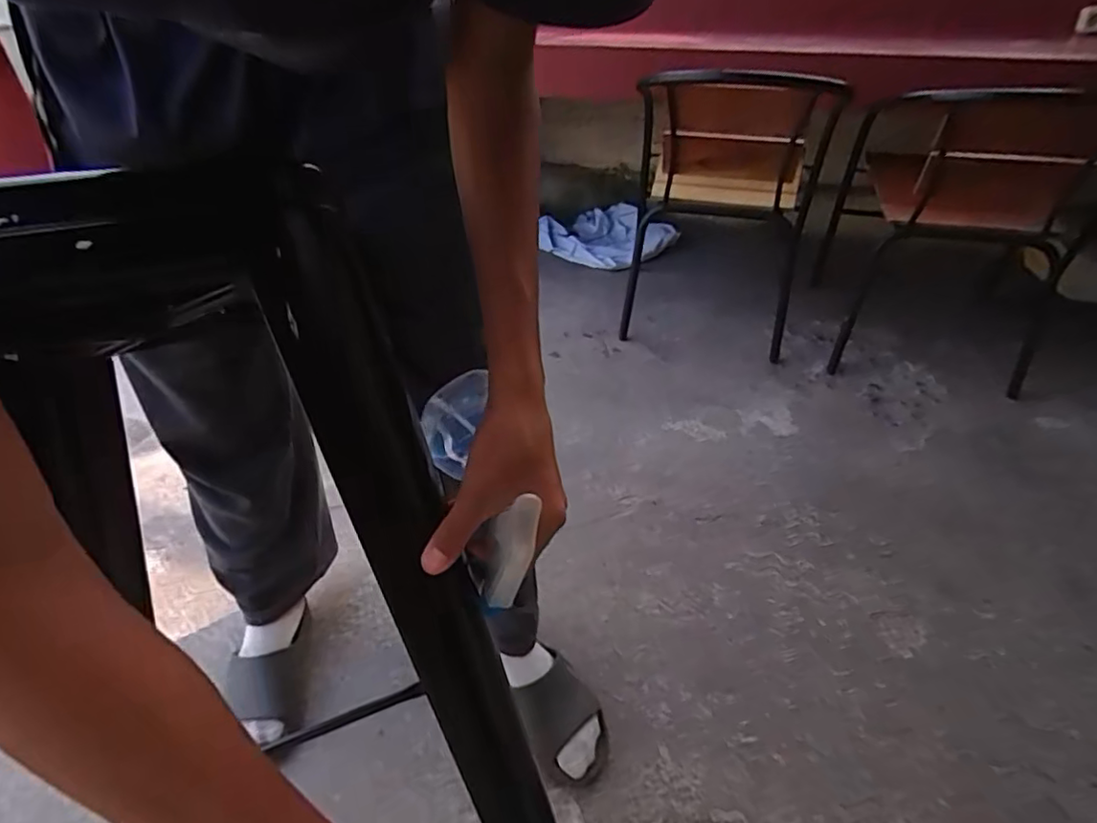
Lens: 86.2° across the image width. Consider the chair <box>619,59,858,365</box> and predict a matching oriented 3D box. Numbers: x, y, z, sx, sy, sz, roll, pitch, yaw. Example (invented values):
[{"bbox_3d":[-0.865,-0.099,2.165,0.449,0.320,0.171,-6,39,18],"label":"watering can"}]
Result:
[{"bbox_3d":[0.479,-0.583,1.602,0.495,0.625,0.447,9,39,14],"label":"chair"}]

